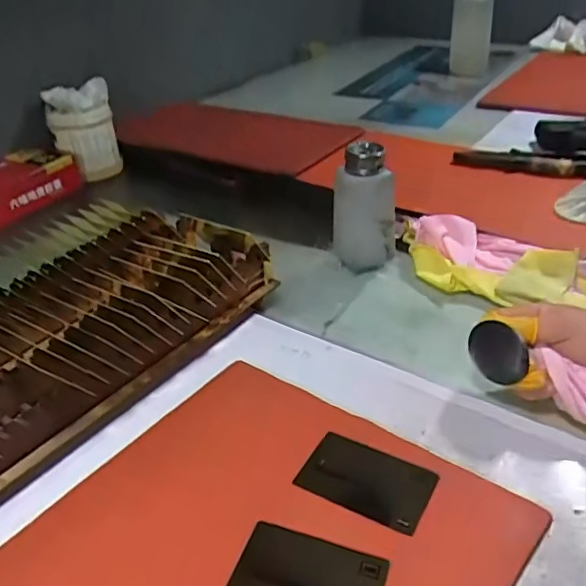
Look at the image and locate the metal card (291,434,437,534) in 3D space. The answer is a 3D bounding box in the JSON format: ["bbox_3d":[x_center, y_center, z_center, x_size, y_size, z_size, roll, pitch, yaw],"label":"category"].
[{"bbox_3d":[0.049,0.124,0.391,0.083,0.006,0.052,17,41,27],"label":"metal card"}]

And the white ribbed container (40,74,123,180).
[{"bbox_3d":[-0.323,-0.249,0.913,0.097,0.127,0.082,-15,35,-16],"label":"white ribbed container"}]

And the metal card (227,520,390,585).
[{"bbox_3d":[0.008,0.164,0.336,0.084,0.004,0.053,8,35,22],"label":"metal card"}]

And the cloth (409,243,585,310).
[{"bbox_3d":[0.206,-0.016,0.570,0.200,0.035,0.087,10,36,21],"label":"cloth"}]

